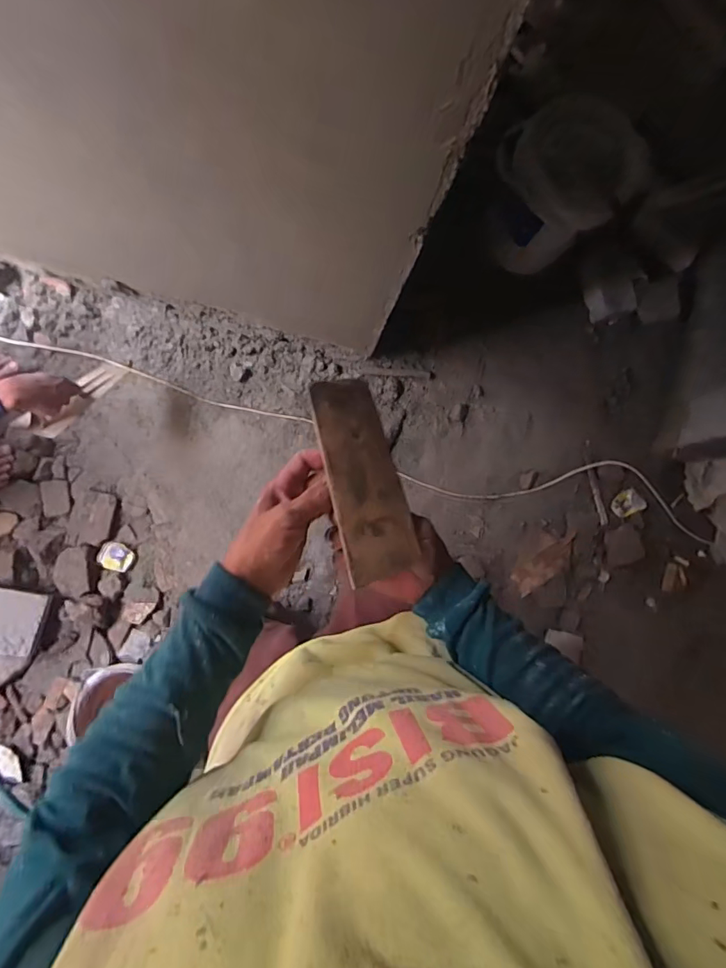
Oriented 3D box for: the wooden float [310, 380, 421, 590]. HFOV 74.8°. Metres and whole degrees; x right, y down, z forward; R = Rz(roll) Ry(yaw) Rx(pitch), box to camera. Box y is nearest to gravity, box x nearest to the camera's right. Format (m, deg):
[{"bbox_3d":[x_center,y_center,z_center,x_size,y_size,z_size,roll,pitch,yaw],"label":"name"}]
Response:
[{"bbox_3d":[0.003,-0.006,0.427,0.077,0.010,0.176,-9,82,-34],"label":"wooden float"}]

